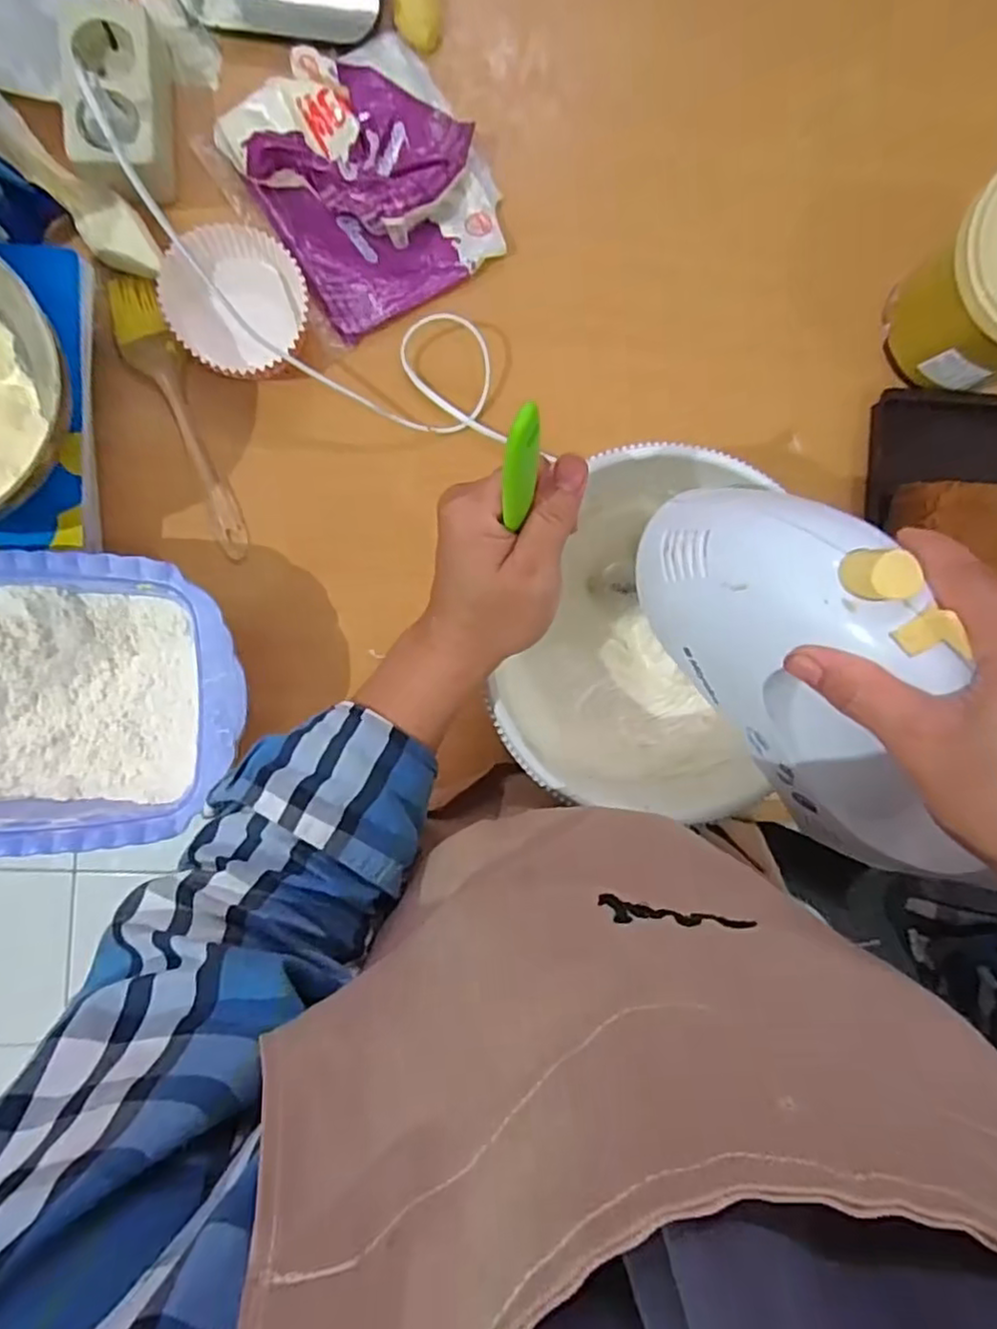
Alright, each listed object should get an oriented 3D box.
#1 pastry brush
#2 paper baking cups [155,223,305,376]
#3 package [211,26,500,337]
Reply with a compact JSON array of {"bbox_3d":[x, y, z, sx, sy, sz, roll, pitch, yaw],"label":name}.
[{"bbox_3d":[-0.220,-0.174,0.470,0.036,0.013,0.203,-24,93,-5],"label":"pastry brush"},{"bbox_3d":[-0.179,-0.249,0.456,0.090,0.032,0.082,0,90,-6],"label":"paper baking cups"},{"bbox_3d":[-0.087,-0.342,0.463,0.154,0.044,0.165,-34,94,-5],"label":"package"}]

